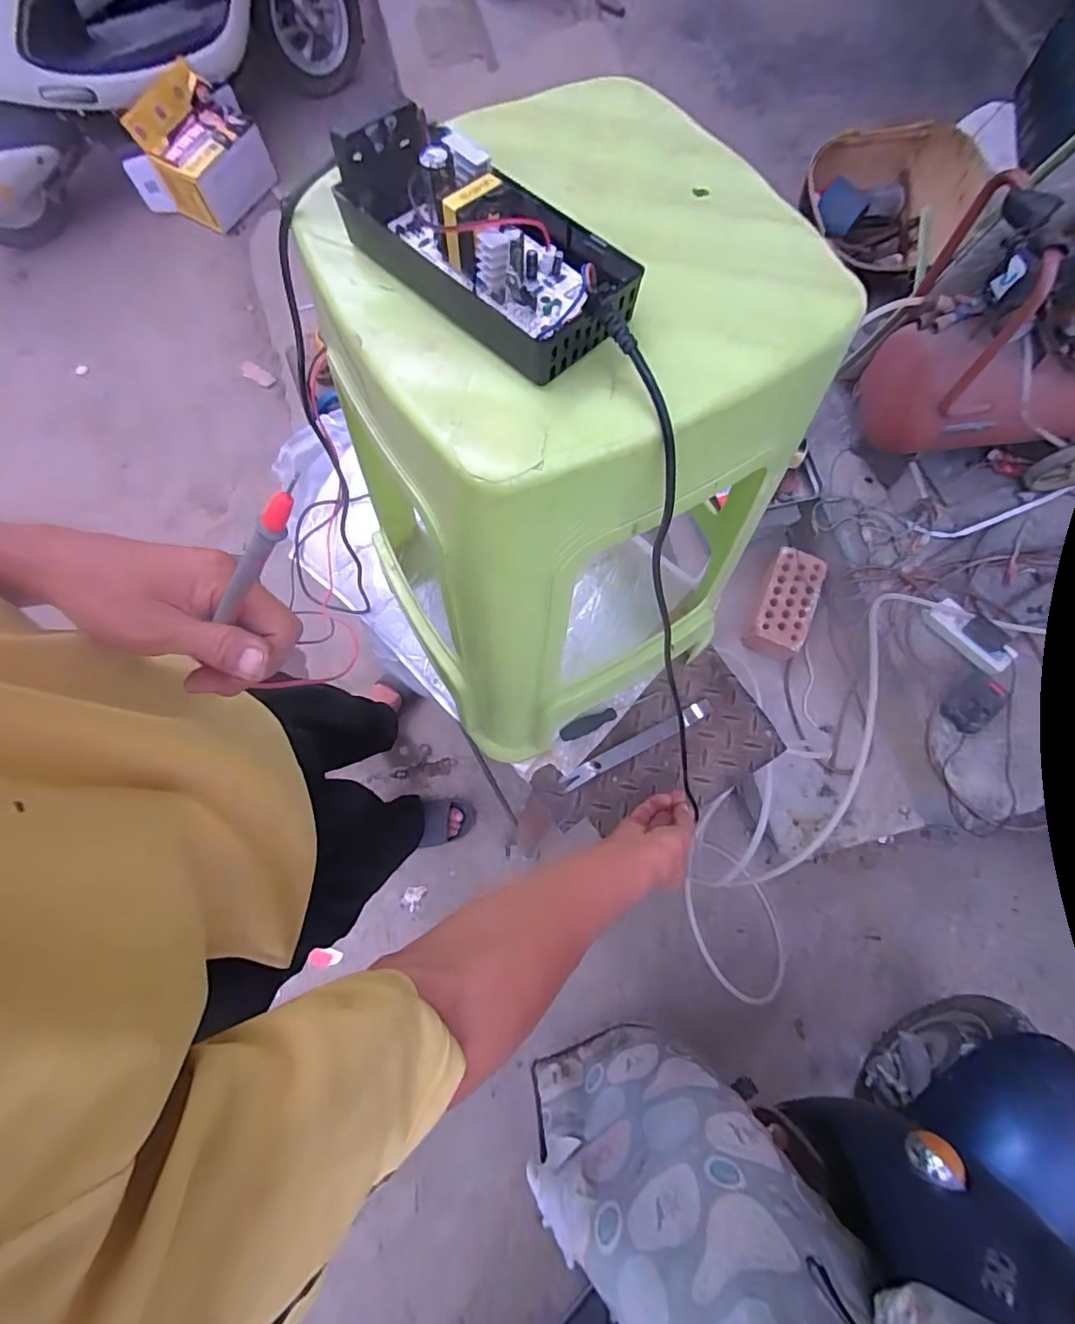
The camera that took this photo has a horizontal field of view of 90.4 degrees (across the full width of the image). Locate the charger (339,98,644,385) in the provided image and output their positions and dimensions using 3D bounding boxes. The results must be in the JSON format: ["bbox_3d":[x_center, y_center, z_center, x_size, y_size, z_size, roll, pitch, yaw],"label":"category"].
[{"bbox_3d":[-0.024,-0.229,0.288,0.174,0.044,0.080,41,78,10],"label":"charger"}]

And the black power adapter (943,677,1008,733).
[{"bbox_3d":[0.850,0.079,1.035,0.080,0.033,0.115,42,78,10],"label":"black power adapter"}]

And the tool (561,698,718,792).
[{"bbox_3d":[0.132,0.107,0.698,0.224,0.015,0.021,-27,77,-8],"label":"tool"}]

